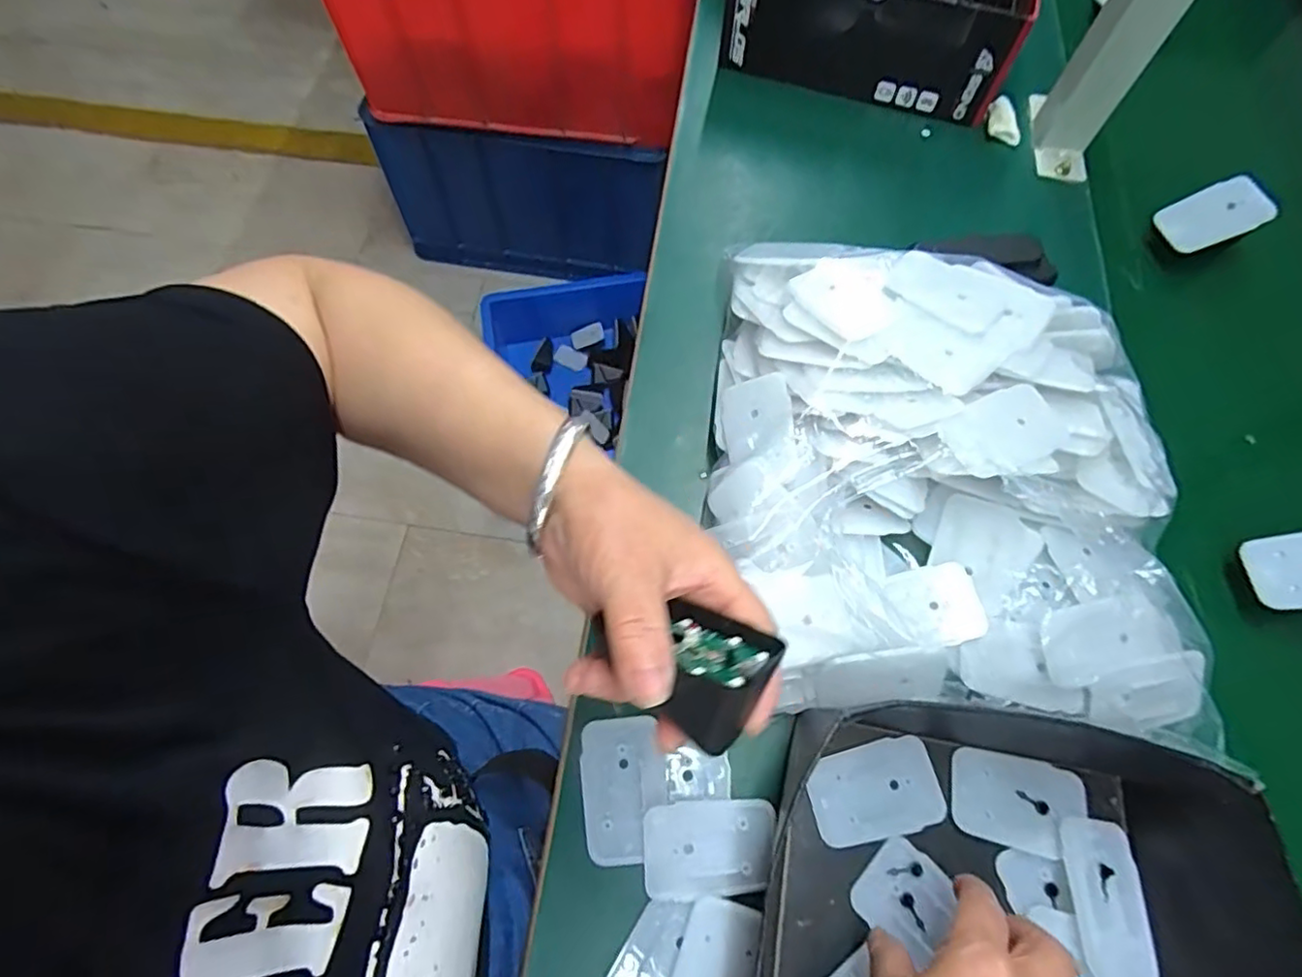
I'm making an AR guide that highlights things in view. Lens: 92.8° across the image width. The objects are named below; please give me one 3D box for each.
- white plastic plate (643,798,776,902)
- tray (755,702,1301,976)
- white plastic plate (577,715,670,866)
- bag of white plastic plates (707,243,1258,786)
[{"bbox_3d":[0.031,0.185,0.319,0.067,0.007,0.043,-4,67,-1],"label":"white plastic plate"},{"bbox_3d":[0.175,0.229,0.269,0.240,0.076,0.249,11,67,5],"label":"tray"},{"bbox_3d":[-0.015,0.160,0.332,0.044,0.007,0.069,-6,67,-2],"label":"white plastic plate"},{"bbox_3d":[0.179,-0.012,0.371,0.273,0.071,0.280,5,67,2],"label":"bag of white plastic plates"}]

